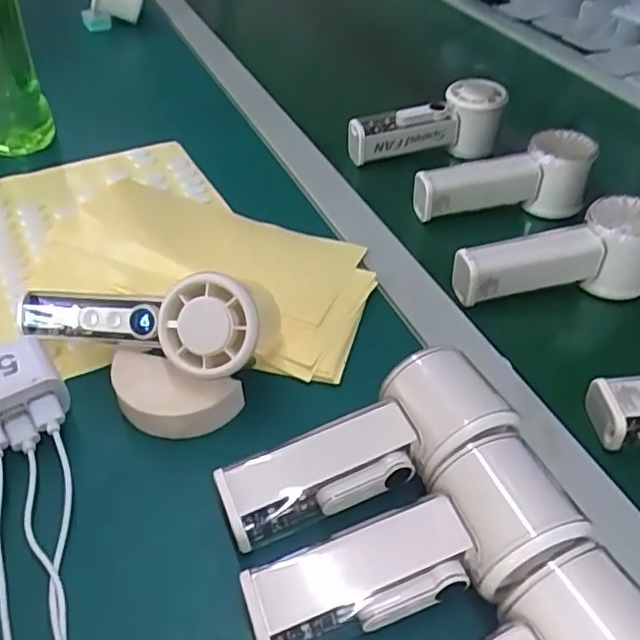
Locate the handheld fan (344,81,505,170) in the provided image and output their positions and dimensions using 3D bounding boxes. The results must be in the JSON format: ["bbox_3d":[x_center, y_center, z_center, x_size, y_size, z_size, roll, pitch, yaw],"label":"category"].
[{"bbox_3d":[0.097,-0.183,0.584,0.148,0.061,0.047,-11,45,-13],"label":"handheld fan"}]

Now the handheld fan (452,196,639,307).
[{"bbox_3d":[0.174,-0.049,0.444,0.155,0.055,0.046,-3,44,-8],"label":"handheld fan"}]

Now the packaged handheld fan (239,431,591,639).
[{"bbox_3d":[0.043,0.107,0.274,0.148,0.055,0.055,-16,47,-20],"label":"packaged handheld fan"}]

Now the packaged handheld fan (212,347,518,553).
[{"bbox_3d":[0.028,0.068,0.313,0.153,0.055,0.057,-17,48,-22],"label":"packaged handheld fan"}]

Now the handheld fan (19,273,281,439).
[{"bbox_3d":[-0.104,0.011,0.352,0.151,0.078,0.080,3,44,-2],"label":"handheld fan"}]

